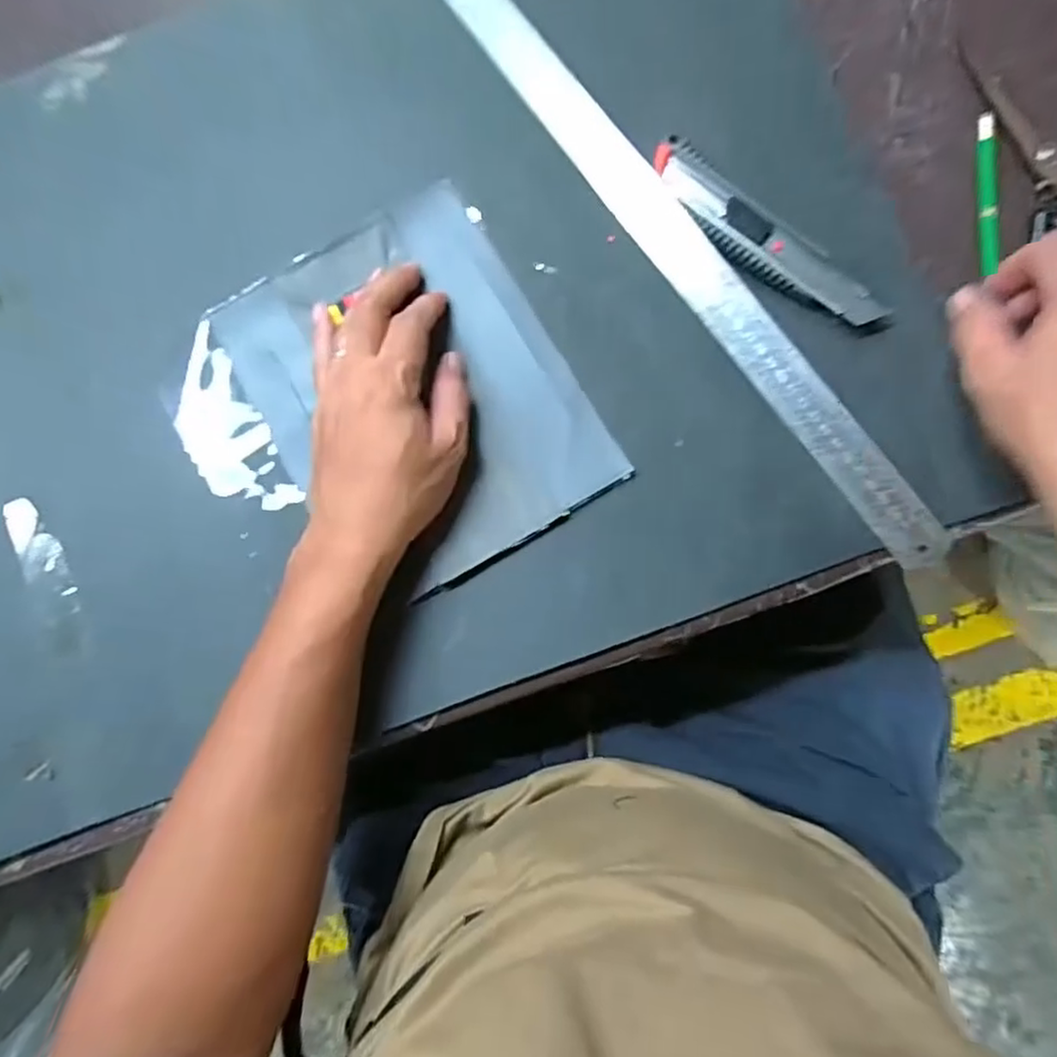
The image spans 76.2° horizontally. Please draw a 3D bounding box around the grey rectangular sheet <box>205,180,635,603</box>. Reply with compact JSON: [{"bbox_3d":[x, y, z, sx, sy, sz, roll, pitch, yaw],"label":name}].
[{"bbox_3d":[-0.069,-0.081,0.404,0.169,0.009,0.218,-30,82,-2],"label":"grey rectangular sheet"}]

